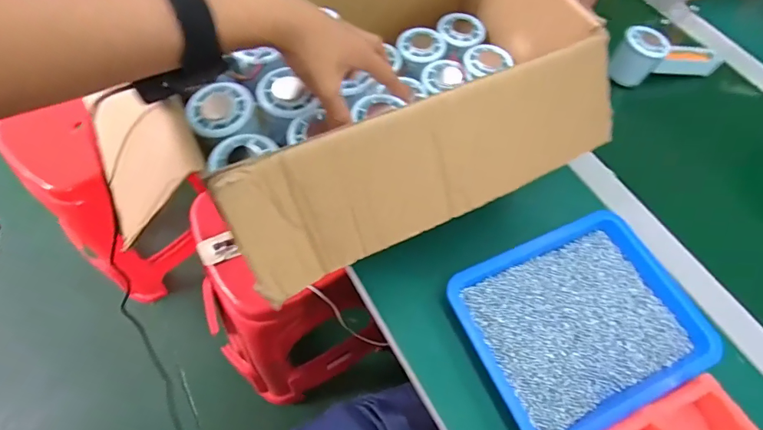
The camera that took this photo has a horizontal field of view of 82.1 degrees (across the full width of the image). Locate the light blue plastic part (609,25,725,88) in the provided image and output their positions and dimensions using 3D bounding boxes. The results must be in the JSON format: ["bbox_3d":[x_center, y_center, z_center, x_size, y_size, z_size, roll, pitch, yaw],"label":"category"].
[{"bbox_3d":[0.407,-0.223,0.620,0.154,0.071,0.056,-11,62,-10],"label":"light blue plastic part"}]

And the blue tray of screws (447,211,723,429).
[{"bbox_3d":[0.195,0.104,0.437,0.220,0.039,0.172,-20,64,-15],"label":"blue tray of screws"}]

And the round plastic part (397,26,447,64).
[{"bbox_3d":[0.049,-0.208,0.535,0.059,0.012,0.052,20,61,7],"label":"round plastic part"}]

